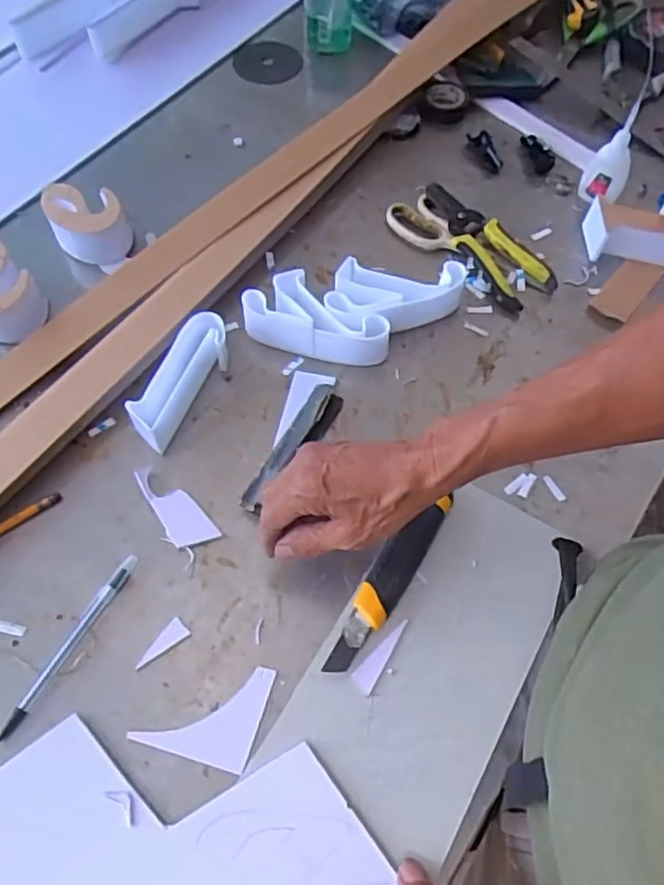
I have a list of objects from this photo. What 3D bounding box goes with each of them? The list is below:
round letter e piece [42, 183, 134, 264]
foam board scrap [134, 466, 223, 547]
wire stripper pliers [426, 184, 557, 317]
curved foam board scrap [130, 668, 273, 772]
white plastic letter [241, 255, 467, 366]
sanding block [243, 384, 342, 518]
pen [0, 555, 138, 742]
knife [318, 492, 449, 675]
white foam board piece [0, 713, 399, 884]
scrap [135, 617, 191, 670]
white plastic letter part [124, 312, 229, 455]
[{"bbox_3d":[-0.248,-0.221,0.659,0.076,0.045,0.062,-2,60,-1],"label":"round letter e piece"},{"bbox_3d":[-0.131,0.053,0.536,0.032,0.009,0.085,-39,67,-20],"label":"foam board scrap"},{"bbox_3d":[0.156,-0.208,0.682,0.061,0.027,0.171,-31,65,-16],"label":"wire stripper pliers"},{"bbox_3d":[-0.090,0.187,0.463,0.082,0.004,0.069,14,61,8],"label":"curved foam board scrap"},{"bbox_3d":[0.022,-0.125,0.622,0.208,0.039,0.095,1,60,0],"label":"white plastic letter"},{"bbox_3d":[-0.034,0.000,0.559,0.032,0.018,0.141,28,62,15],"label":"sanding block"},{"bbox_3d":[-0.193,0.147,0.481,0.013,0.007,0.148,25,63,14],"label":"pen"},{"bbox_3d":[0.044,0.103,0.500,0.029,0.019,0.160,30,64,16],"label":"knife"},{"bbox_3d":[-0.099,0.264,0.412,0.271,0.009,0.135,4,60,3],"label":"white foam board piece"},{"bbox_3d":[-0.125,0.151,0.483,0.017,0.004,0.043,35,66,18],"label":"scrap"},{"bbox_3d":[-0.133,-0.055,0.577,0.044,0.040,0.131,21,62,12],"label":"white plastic letter part"}]

